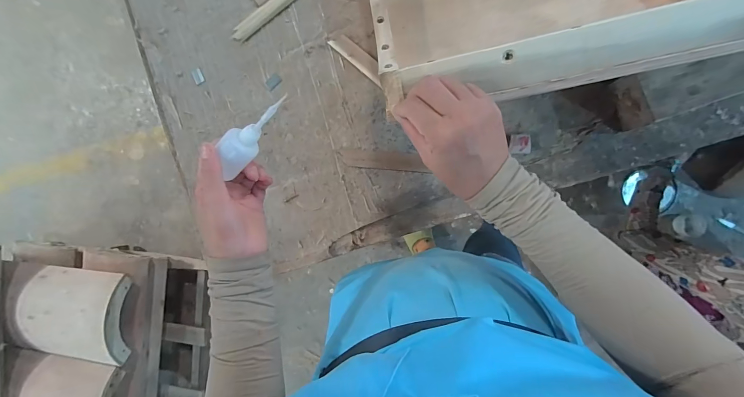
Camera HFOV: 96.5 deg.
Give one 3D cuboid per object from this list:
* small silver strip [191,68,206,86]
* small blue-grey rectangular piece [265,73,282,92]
[{"bbox_3d":[-0.265,-0.186,0.505,0.015,0.004,0.024,-26,87,8],"label":"small silver strip"},{"bbox_3d":[-0.145,-0.171,0.485,0.024,0.004,0.016,-39,85,7],"label":"small blue-grey rectangular piece"}]

